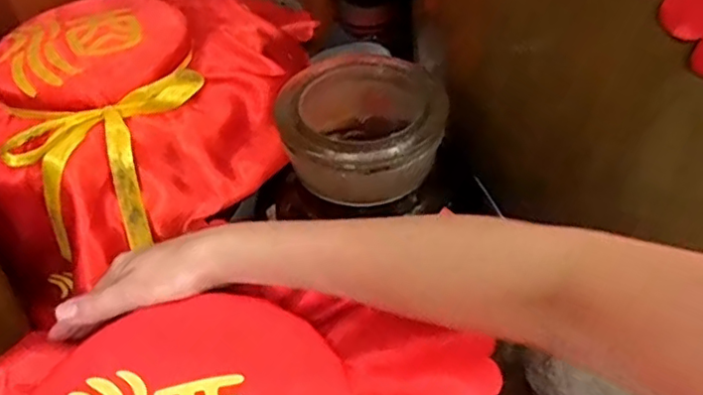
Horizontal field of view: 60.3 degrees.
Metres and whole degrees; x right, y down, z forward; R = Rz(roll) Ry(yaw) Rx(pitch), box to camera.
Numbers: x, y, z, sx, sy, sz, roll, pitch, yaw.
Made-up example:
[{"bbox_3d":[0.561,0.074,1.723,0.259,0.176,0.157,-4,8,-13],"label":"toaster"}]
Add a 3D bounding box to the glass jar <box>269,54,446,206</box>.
[{"bbox_3d":[0.007,-0.062,0.532,0.135,0.064,0.131,-3,45,3],"label":"glass jar"}]

